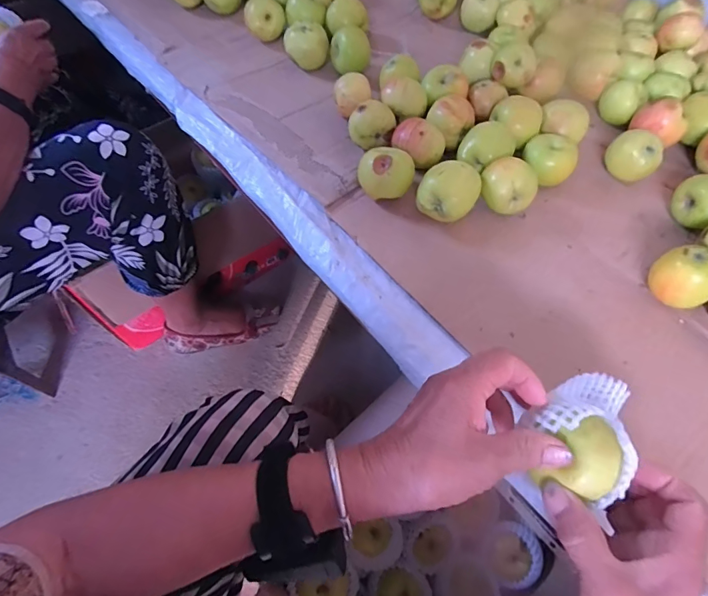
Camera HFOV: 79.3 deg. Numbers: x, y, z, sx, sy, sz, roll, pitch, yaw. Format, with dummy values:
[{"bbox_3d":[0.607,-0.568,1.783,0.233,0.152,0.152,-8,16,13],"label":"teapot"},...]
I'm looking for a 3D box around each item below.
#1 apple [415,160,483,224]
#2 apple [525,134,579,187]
[{"bbox_3d":[0.105,-0.113,0.485,0.063,0.065,0.051,17,60,8],"label":"apple"},{"bbox_3d":[0.238,-0.164,0.528,0.060,0.053,0.049,26,62,13],"label":"apple"}]

